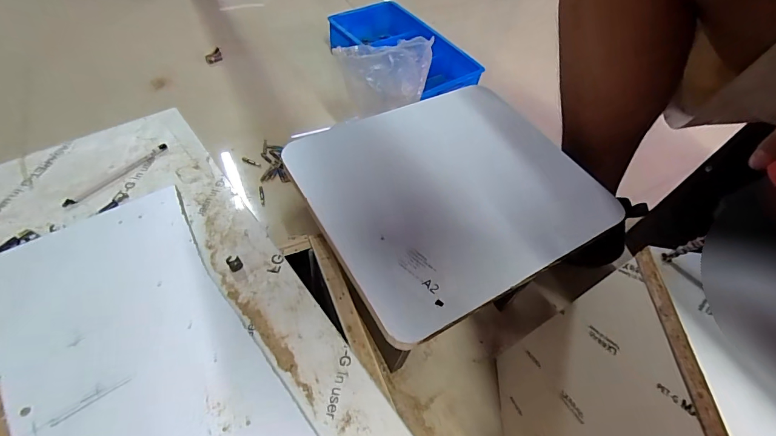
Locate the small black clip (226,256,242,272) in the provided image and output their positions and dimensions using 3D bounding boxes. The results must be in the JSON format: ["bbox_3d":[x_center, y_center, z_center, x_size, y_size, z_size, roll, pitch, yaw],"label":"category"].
[{"bbox_3d":[-0.145,0.041,0.354,0.012,0.007,0.017,-31,62,-24],"label":"small black clip"}]

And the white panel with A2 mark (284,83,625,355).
[{"bbox_3d":[0.071,-0.041,0.419,0.305,0.015,0.261,-22,60,-22],"label":"white panel with A2 mark"}]

